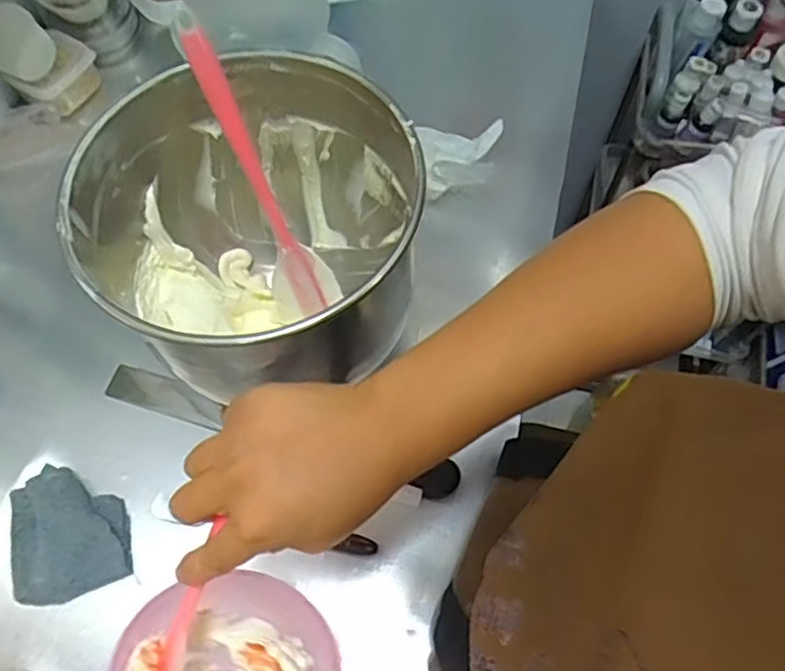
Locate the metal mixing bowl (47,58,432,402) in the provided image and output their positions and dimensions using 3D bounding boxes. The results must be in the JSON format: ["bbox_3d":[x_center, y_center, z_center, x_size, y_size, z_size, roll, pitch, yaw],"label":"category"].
[{"bbox_3d":[-0.098,-0.070,0.511,0.219,0.192,0.201,-1,65,1],"label":"metal mixing bowl"}]

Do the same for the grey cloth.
[{"bbox_3d":[-0.257,0.154,0.524,0.087,0.021,0.100,-12,65,-4],"label":"grey cloth"}]

